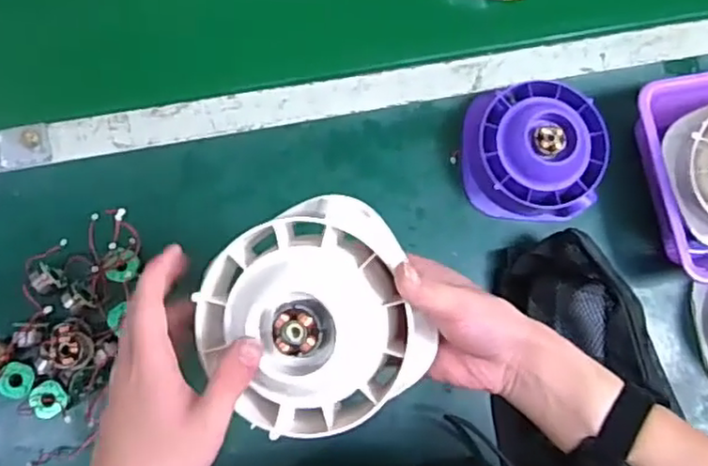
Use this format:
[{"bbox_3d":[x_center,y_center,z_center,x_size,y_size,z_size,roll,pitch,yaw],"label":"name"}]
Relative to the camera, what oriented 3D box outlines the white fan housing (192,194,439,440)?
[{"bbox_3d":[-0.025,0.053,0.397,0.129,0.050,0.129,1,83,-6],"label":"white fan housing"}]

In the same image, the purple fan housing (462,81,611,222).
[{"bbox_3d":[0.182,-0.082,0.660,0.128,0.063,0.129,3,83,-5],"label":"purple fan housing"}]

